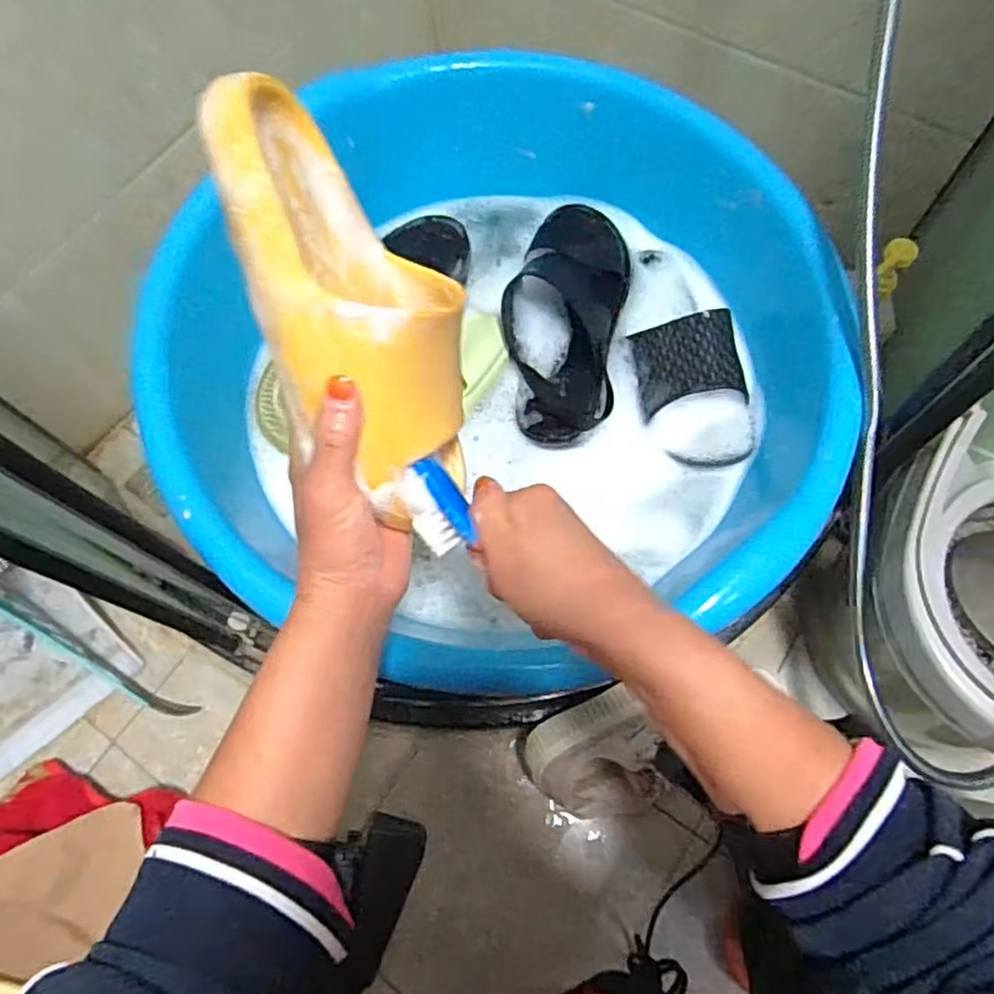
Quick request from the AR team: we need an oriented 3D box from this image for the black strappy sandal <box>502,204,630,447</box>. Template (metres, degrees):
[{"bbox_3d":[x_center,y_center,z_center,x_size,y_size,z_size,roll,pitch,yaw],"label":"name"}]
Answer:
[{"bbox_3d":[0.067,-0.189,0.656,0.114,0.052,0.275,9,69,5],"label":"black strappy sandal"}]

